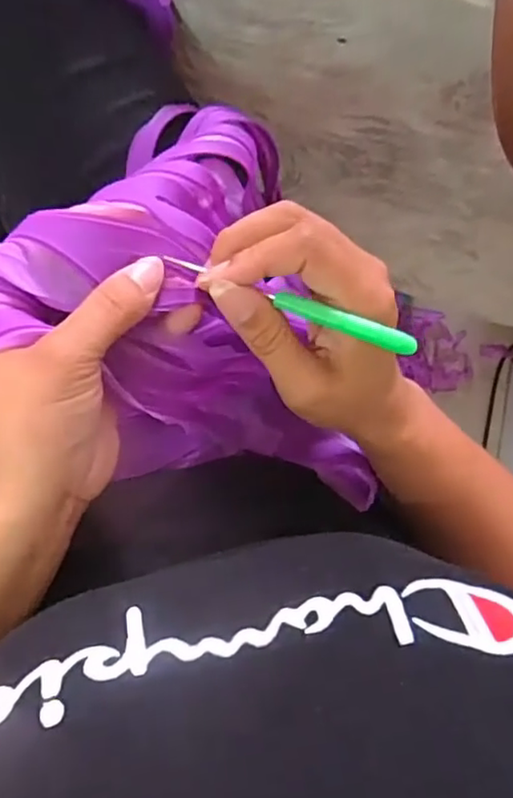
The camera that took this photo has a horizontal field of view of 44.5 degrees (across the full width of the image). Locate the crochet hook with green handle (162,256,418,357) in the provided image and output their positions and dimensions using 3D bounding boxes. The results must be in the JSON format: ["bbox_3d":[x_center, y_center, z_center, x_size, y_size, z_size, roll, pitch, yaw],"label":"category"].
[{"bbox_3d":[0.014,-0.041,0.266,0.111,0.006,0.009,22,82,12],"label":"crochet hook with green handle"}]

